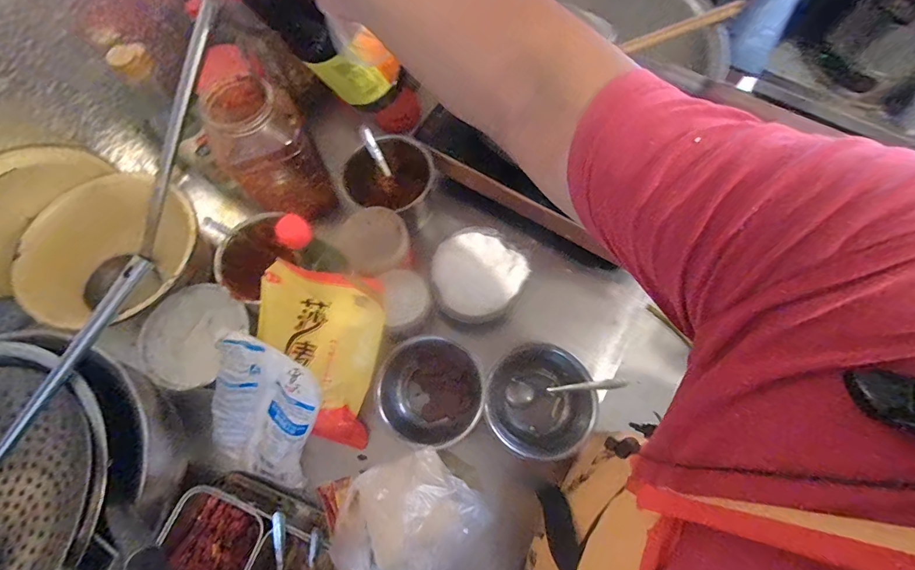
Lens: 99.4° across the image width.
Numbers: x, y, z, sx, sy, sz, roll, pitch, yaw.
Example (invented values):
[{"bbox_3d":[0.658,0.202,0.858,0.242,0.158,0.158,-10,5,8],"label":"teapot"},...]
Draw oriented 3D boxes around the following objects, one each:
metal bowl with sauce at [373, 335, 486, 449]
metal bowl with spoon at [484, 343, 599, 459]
[{"bbox_3d":[-0.034,0.146,0.534,0.136,0.060,0.134,0,71,1],"label":"metal bowl with sauce"},{"bbox_3d":[0.110,0.152,0.524,0.134,0.056,0.141,0,71,1],"label":"metal bowl with spoon"}]

